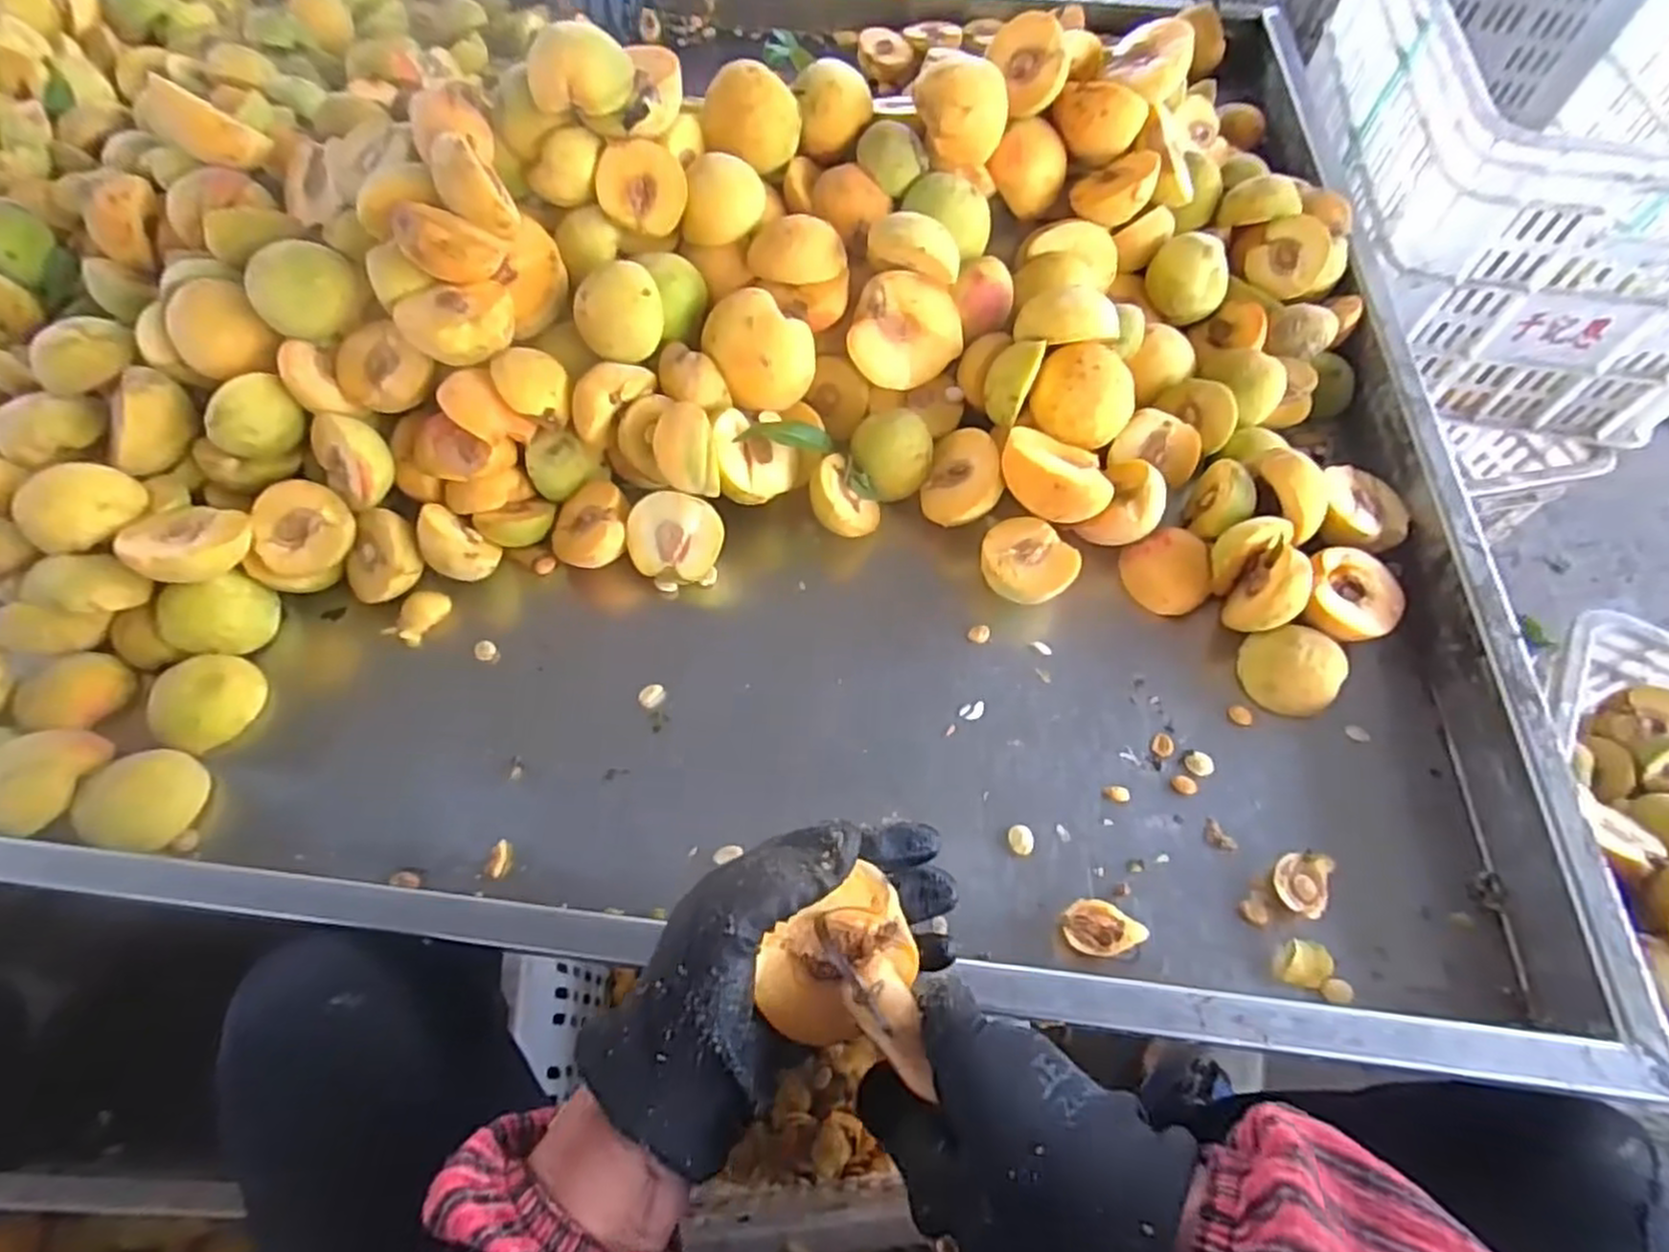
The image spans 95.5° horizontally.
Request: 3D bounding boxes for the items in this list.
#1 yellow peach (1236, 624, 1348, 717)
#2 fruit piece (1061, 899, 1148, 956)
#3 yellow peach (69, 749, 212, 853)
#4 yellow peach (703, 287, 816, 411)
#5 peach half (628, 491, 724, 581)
[{"bbox_3d":[0.295,0.029,0.487,0.055,0.028,0.053,12,61,6],"label":"yellow peach"},{"bbox_3d":[0.146,0.165,0.415,0.042,0.017,0.028,5,61,2],"label":"fruit piece"},{"bbox_3d":[-0.404,0.103,0.446,0.052,0.033,0.059,9,61,5],"label":"yellow peach"},{"bbox_3d":[-0.056,-0.194,0.531,0.062,0.056,0.066,0,60,-1],"label":"yellow peach"},{"bbox_3d":[-0.109,-0.063,0.526,0.063,0.030,0.059,8,104,3],"label":"peach half"}]

